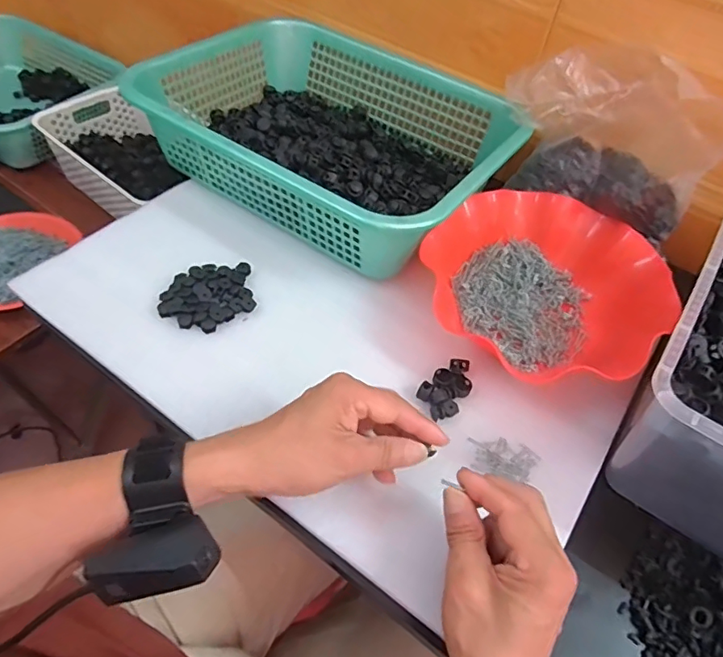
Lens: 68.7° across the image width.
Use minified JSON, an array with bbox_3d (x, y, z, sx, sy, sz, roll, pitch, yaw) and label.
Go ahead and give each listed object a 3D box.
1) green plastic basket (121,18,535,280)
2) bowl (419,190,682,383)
[{"bbox_3d":[-0.032,-0.222,0.601,0.383,0.097,0.298,30,55,17],"label":"green plastic basket"},{"bbox_3d":[0.172,-0.043,0.508,0.220,0.059,0.203,3,52,-4],"label":"bowl"}]

